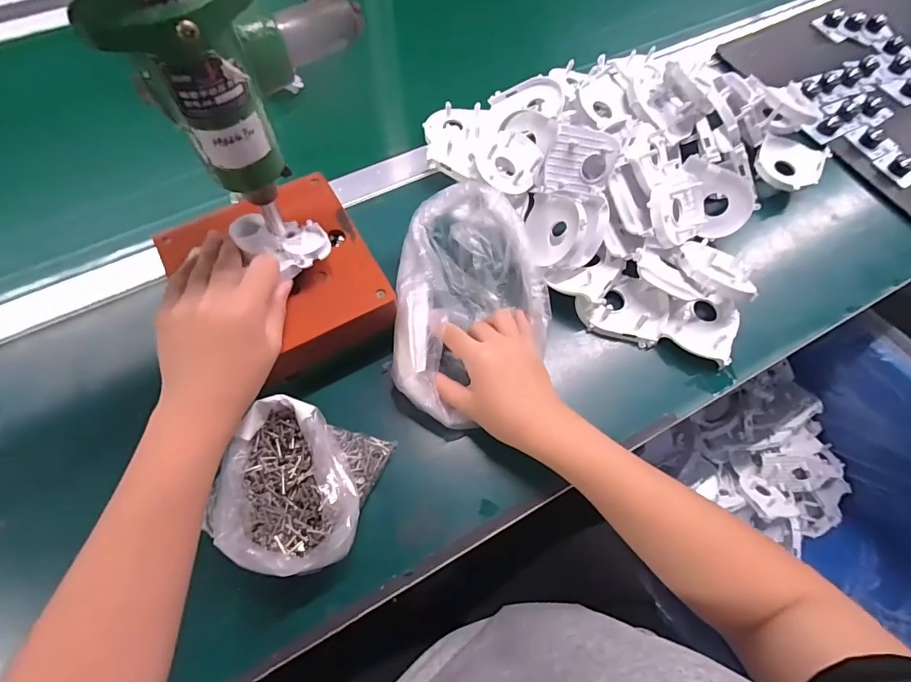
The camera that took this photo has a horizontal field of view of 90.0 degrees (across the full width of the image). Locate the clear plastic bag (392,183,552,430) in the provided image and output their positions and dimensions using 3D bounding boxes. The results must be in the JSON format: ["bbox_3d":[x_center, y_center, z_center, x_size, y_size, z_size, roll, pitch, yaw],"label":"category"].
[{"bbox_3d":[0.015,-0.033,0.401,0.126,0.060,0.216,1,63,3],"label":"clear plastic bag"}]

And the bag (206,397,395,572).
[{"bbox_3d":[-0.112,0.111,0.341,0.110,0.067,0.111,11,66,3],"label":"bag"}]

